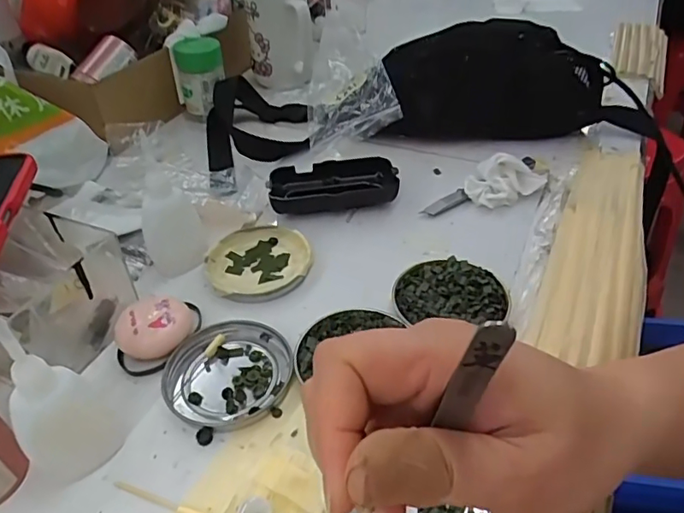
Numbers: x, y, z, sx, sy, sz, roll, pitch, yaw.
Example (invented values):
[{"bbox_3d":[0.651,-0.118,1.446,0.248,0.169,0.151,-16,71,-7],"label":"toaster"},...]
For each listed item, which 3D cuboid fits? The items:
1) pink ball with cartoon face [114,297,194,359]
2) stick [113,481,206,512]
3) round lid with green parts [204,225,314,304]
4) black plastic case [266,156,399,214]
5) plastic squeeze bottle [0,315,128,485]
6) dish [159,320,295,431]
[{"bbox_3d":[-0.126,0.049,0.360,0.046,0.023,0.039,-5,41,-2],"label":"pink ball with cartoon face"},{"bbox_3d":[-0.096,0.129,0.284,0.059,0.004,0.007,13,44,18],"label":"stick"},{"bbox_3d":[-0.064,0.005,0.421,0.079,0.011,0.076,-2,41,1],"label":"round lid with green parts"},{"bbox_3d":[-0.009,-0.063,0.478,0.107,0.025,0.050,-7,42,-5],"label":"black plastic case"},{"bbox_3d":[-0.147,0.067,0.271,0.045,0.116,0.039,-29,47,-26],"label":"plastic squeeze bottle"},{"bbox_3d":[-0.073,0.073,0.343,0.076,0.008,0.077,-2,41,1],"label":"dish"}]

